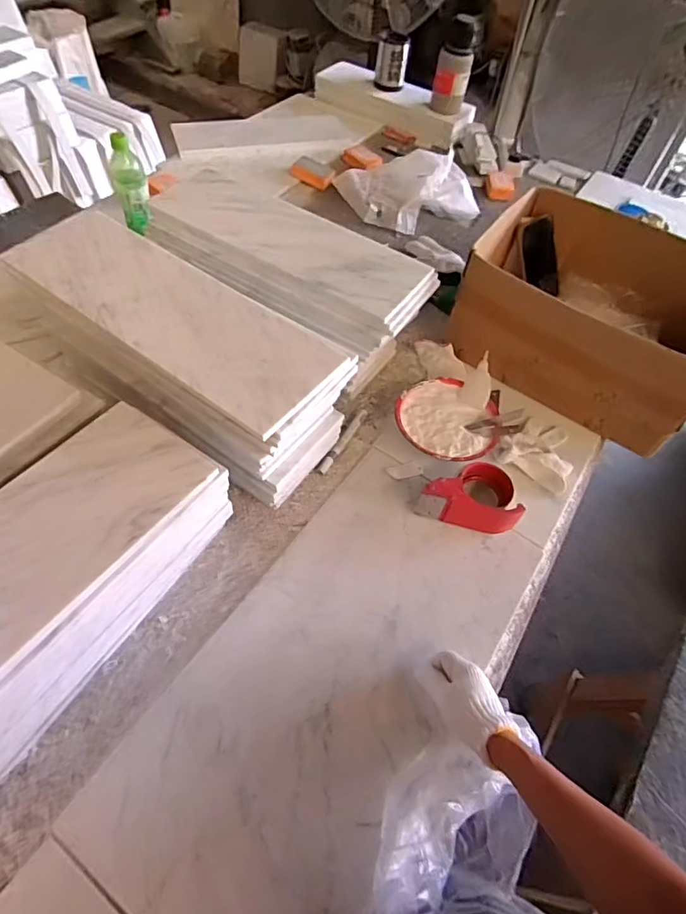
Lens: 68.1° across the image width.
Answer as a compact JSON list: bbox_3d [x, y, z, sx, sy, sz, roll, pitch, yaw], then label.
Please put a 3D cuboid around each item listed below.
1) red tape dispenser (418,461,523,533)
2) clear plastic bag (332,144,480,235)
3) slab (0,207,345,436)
[{"bbox_3d":[0.190,0.061,0.747,0.139,0.059,0.094,28,59,13],"label":"red tape dispenser"},{"bbox_3d":[0.158,-0.652,1.203,0.260,0.102,0.265,-34,65,-23],"label":"clear plastic bag"},{"bbox_3d":[-0.221,-0.190,0.635,0.461,0.014,0.153,33,61,17],"label":"slab"}]

